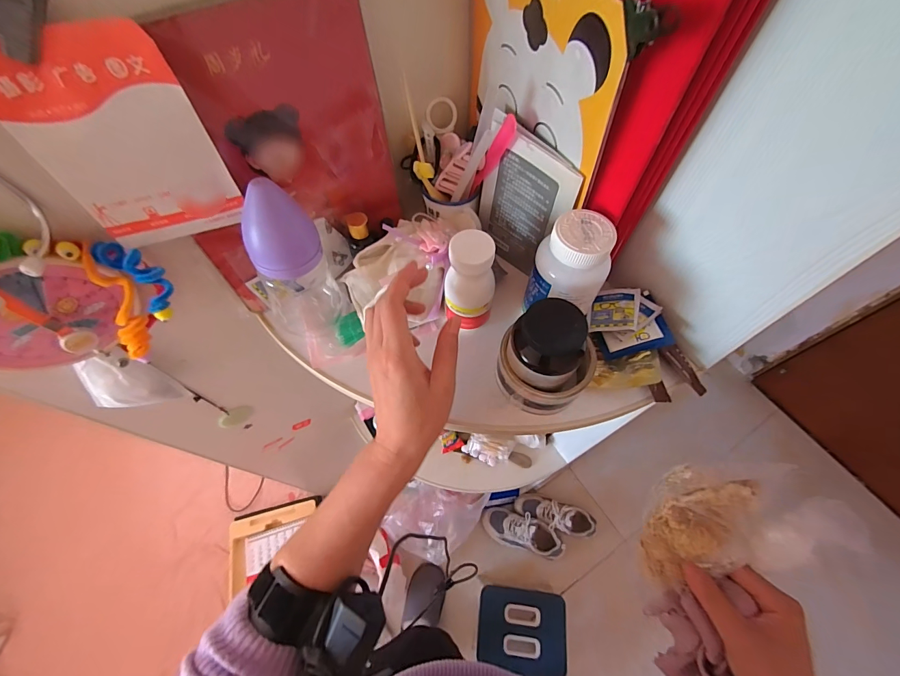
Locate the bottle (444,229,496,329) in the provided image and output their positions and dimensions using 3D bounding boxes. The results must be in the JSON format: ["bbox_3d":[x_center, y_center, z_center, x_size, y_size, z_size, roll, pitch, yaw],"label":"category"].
[{"bbox_3d":[0.021,-0.051,0.362,0.051,0.099,0.040,5,62,3],"label":"bottle"}]

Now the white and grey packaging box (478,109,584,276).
[{"bbox_3d":[0.071,-0.131,0.384,0.015,0.139,0.103,-40,69,-19],"label":"white and grey packaging box"}]

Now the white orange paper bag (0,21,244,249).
[{"bbox_3d":[-0.221,-0.129,0.269,0.100,0.138,0.017,-20,64,-10],"label":"white orange paper bag"}]

